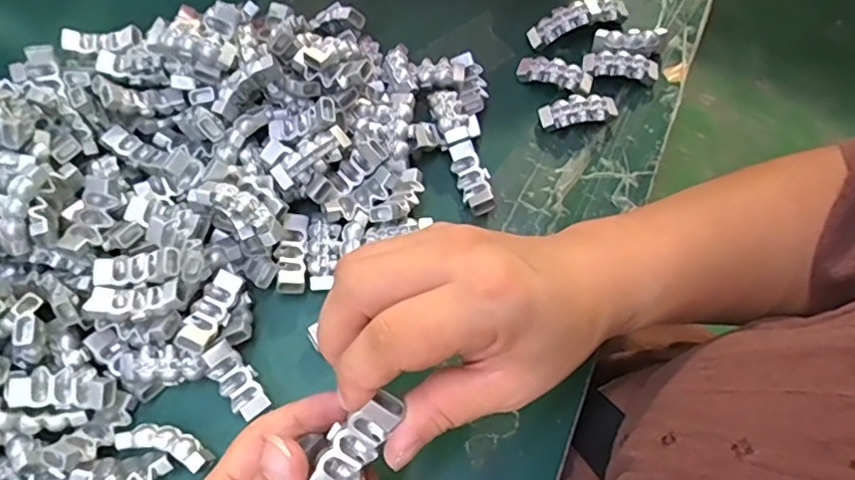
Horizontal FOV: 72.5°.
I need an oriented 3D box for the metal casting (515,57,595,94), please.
[{"bbox_3d":[0.084,-0.109,0.382,0.049,0.014,0.016,18,67,8],"label":"metal casting"}]

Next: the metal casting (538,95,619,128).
[{"bbox_3d":[0.096,-0.081,0.372,0.048,0.016,0.018,-5,66,-2],"label":"metal casting"}]

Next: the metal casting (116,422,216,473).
[{"bbox_3d":[-0.129,0.104,0.295,0.048,0.016,0.016,14,67,6],"label":"metal casting"}]

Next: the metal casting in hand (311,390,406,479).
[{"bbox_3d":[-0.026,0.076,0.216,0.015,0.014,0.044,37,93,18],"label":"metal casting in hand"}]

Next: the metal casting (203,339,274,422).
[{"bbox_3d":[-0.101,0.074,0.306,0.020,0.009,0.041,-34,88,-13],"label":"metal casting"}]

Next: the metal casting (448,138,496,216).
[{"bbox_3d":[0.028,-0.037,0.355,0.018,0.015,0.047,-16,67,-7],"label":"metal casting"}]

